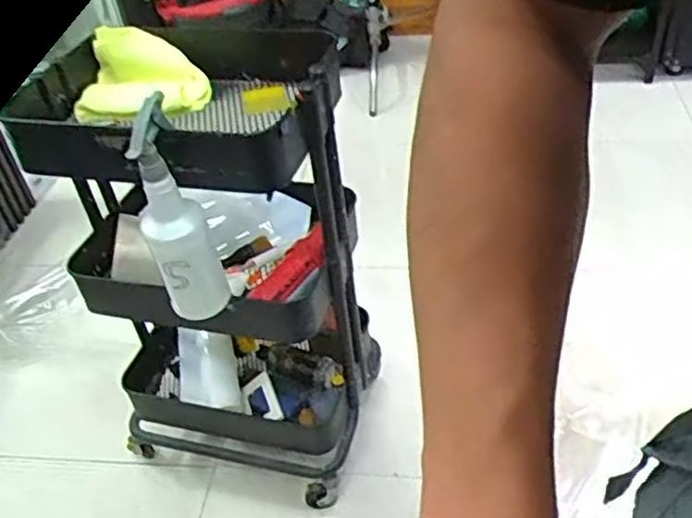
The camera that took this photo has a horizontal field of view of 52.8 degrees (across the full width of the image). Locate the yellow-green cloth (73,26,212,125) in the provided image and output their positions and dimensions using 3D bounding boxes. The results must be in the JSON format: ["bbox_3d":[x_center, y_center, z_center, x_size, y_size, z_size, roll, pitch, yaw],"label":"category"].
[{"bbox_3d":[-0.315,-0.273,1.055,0.200,0.106,0.163,-19,41,-13],"label":"yellow-green cloth"}]

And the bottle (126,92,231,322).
[{"bbox_3d":[-0.223,-0.057,0.901,0.083,0.295,0.092,-16,41,-10],"label":"bottle"}]

